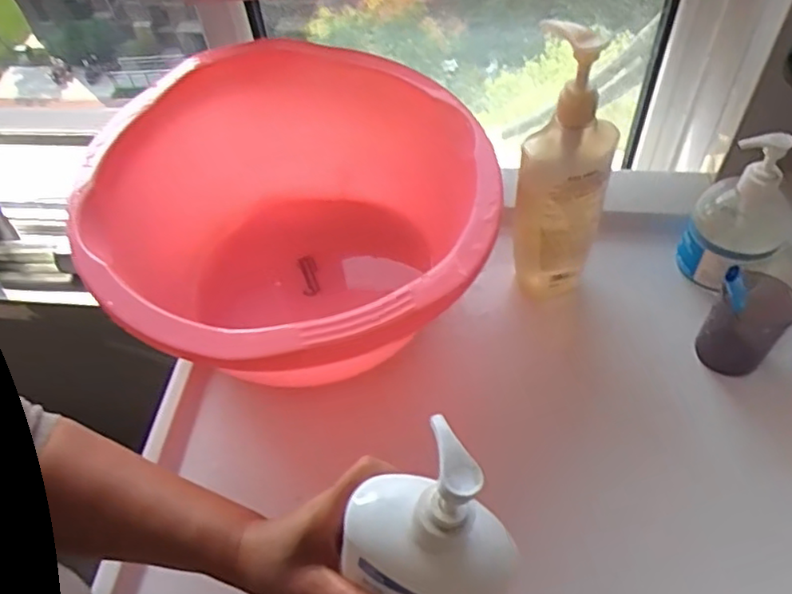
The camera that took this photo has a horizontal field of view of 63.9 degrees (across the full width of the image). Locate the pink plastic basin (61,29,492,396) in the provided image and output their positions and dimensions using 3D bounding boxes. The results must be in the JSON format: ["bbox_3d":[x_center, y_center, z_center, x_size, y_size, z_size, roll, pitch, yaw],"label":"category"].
[{"bbox_3d":[-0.083,-0.051,0.618,0.351,0.208,0.366,-3,52,3],"label":"pink plastic basin"}]

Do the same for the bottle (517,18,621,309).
[{"bbox_3d":[0.149,-0.102,0.570,0.074,0.266,0.057,11,54,13],"label":"bottle"}]

